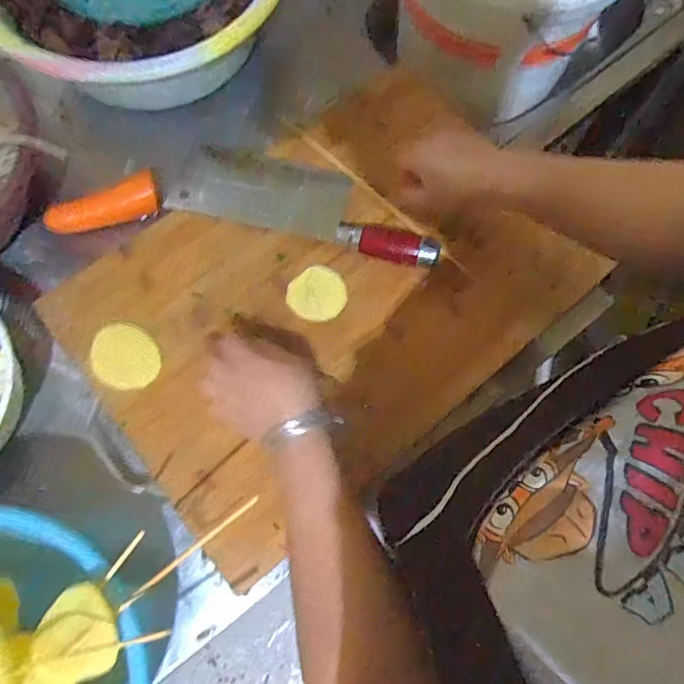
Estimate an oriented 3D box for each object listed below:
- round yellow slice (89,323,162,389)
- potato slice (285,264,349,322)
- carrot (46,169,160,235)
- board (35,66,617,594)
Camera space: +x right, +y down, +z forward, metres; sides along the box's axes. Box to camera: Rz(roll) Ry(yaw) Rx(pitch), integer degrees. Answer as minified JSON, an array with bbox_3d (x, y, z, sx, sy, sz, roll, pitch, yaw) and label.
[{"bbox_3d":[-0.216,0.015,0.523,0.077,0.011,0.058,32,73,10],"label":"round yellow slice"},{"bbox_3d":[-0.025,-0.050,0.541,0.060,0.006,0.057,0,71,-1],"label":"potato slice"},{"bbox_3d":[-0.269,-0.152,0.585,0.127,0.037,0.033,-16,72,-7],"label":"carrot"},{"bbox_3d":[-0.020,-0.060,0.547,0.484,0.035,0.368,-38,76,-13],"label":"board"}]

